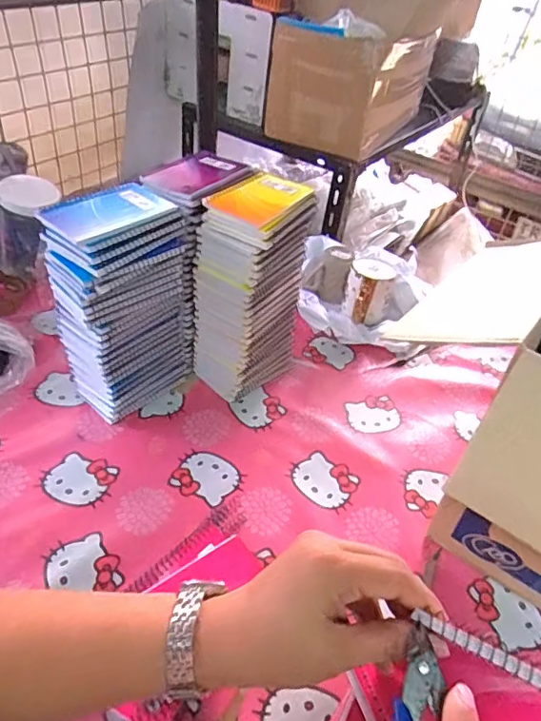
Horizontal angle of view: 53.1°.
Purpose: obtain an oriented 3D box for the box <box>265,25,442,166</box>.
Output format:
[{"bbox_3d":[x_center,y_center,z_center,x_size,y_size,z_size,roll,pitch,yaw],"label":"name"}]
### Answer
[{"bbox_3d":[0.173,-0.609,1.182,0.238,0.208,0.358,27,45,22],"label":"box"}]

